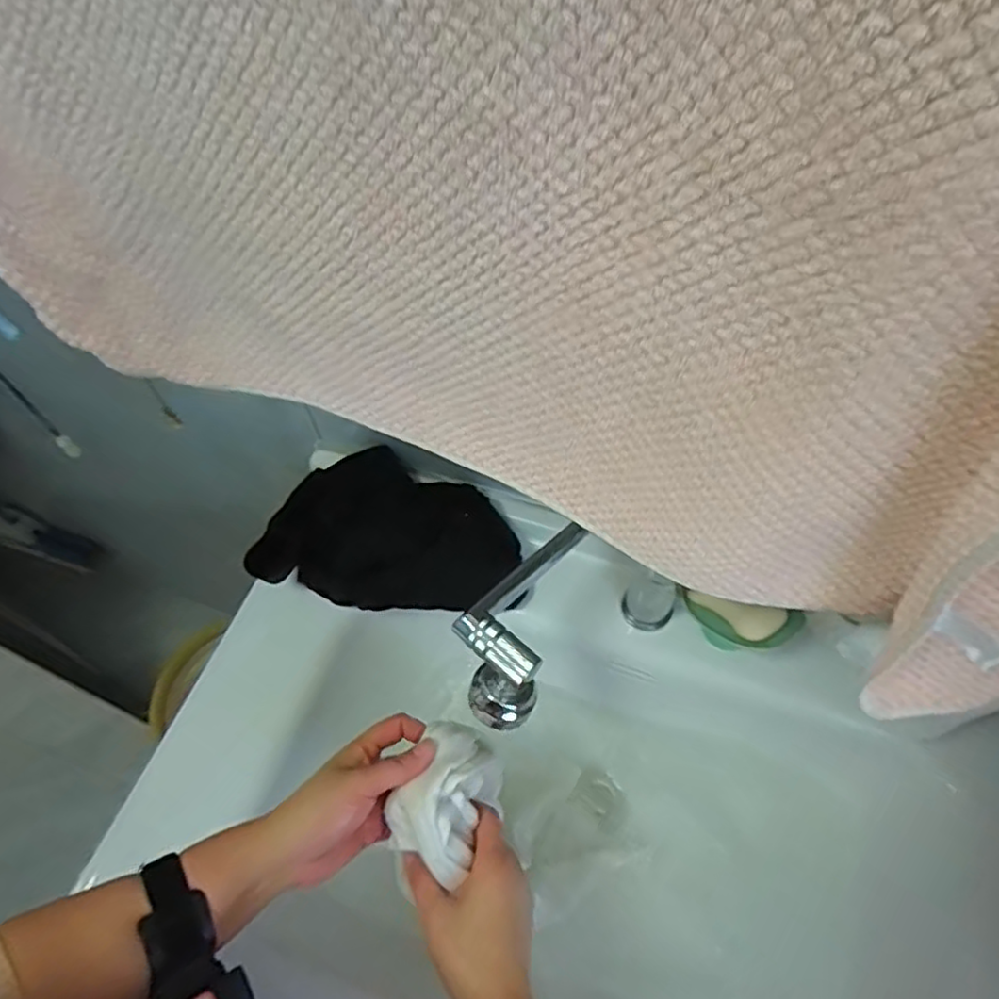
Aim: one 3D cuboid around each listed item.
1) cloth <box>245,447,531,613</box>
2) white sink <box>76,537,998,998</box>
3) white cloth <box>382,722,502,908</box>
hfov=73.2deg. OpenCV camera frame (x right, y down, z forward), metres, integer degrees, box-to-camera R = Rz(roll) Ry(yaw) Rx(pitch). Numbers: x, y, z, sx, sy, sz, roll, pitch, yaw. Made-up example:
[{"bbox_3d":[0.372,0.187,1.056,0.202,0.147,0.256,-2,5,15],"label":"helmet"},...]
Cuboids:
[{"bbox_3d":[-0.099,0.042,0.688,0.257,0.050,0.160,20,81,-4],"label":"cloth"},{"bbox_3d":[0.080,0.329,0.637,0.787,0.173,0.454,11,59,10],"label":"white sink"},{"bbox_3d":[-0.037,0.217,0.493,0.064,0.049,0.097,22,61,16],"label":"white cloth"}]

